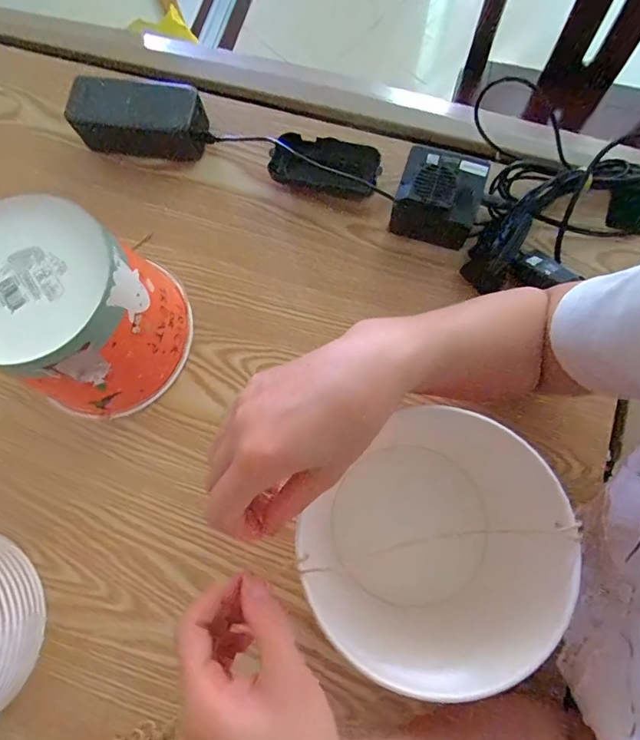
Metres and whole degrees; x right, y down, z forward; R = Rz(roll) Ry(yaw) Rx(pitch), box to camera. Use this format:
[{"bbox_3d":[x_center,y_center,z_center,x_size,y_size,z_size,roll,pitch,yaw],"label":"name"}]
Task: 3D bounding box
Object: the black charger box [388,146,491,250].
[{"bbox_3d":[0.114,-0.166,0.449,0.077,0.050,0.068,14,78,5],"label":"black charger box"}]

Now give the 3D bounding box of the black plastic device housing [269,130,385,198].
[{"bbox_3d":[0.005,-0.211,0.471,0.109,0.023,0.050,14,77,5],"label":"black plastic device housing"}]

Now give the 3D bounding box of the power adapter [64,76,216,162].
[{"bbox_3d":[-0.183,-0.260,0.479,0.141,0.049,0.057,7,77,3],"label":"power adapter"}]

